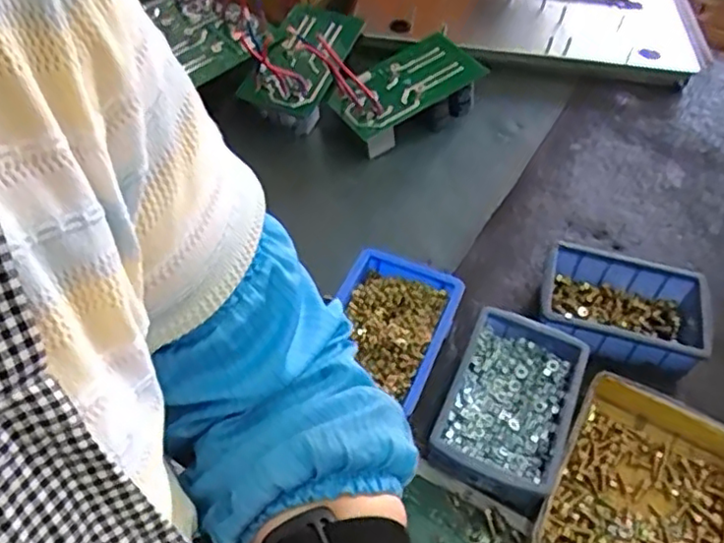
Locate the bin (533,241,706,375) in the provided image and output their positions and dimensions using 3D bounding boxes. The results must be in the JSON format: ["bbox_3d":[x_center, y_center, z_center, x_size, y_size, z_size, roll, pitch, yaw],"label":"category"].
[{"bbox_3d":[0.232,0.037,0.592,0.151,0.049,0.106,15,51,8],"label":"bin"}]

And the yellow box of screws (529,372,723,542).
[{"bbox_3d":[0.215,0.178,0.486,0.146,0.032,0.183,26,54,17],"label":"yellow box of screws"}]

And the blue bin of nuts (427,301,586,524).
[{"bbox_3d":[0.119,0.108,0.527,0.098,0.044,0.144,21,53,13],"label":"blue bin of nuts"}]

